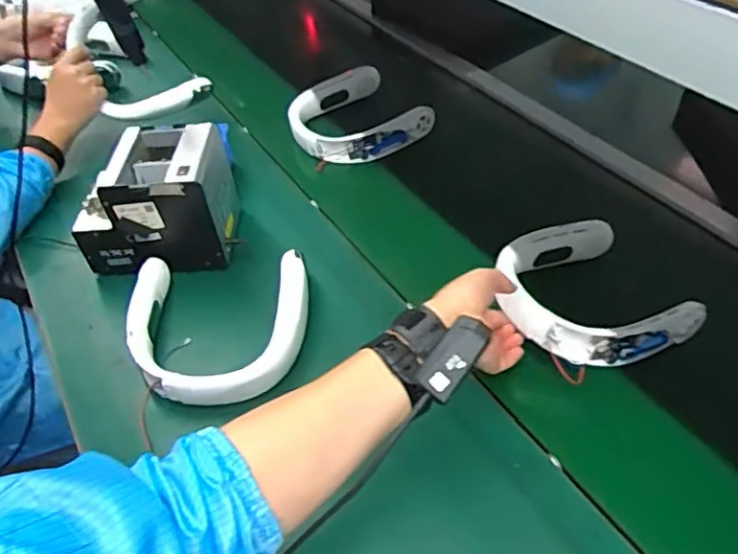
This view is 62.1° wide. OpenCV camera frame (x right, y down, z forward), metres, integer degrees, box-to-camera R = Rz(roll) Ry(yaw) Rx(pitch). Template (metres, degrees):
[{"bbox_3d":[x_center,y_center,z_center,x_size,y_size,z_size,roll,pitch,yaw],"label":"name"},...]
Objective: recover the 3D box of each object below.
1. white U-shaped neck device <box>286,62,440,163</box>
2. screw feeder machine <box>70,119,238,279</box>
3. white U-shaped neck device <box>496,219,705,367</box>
[{"bbox_3d":[-0.022,-0.266,1.014,0.217,0.052,0.212,-31,53,-23],"label":"white U-shaped neck device"},{"bbox_3d":[-0.276,-0.094,0.796,0.184,0.154,0.129,-5,47,-1],"label":"screw feeder machine"},{"bbox_3d":[0.244,0.016,0.707,0.199,0.066,0.180,-18,47,-12],"label":"white U-shaped neck device"}]

